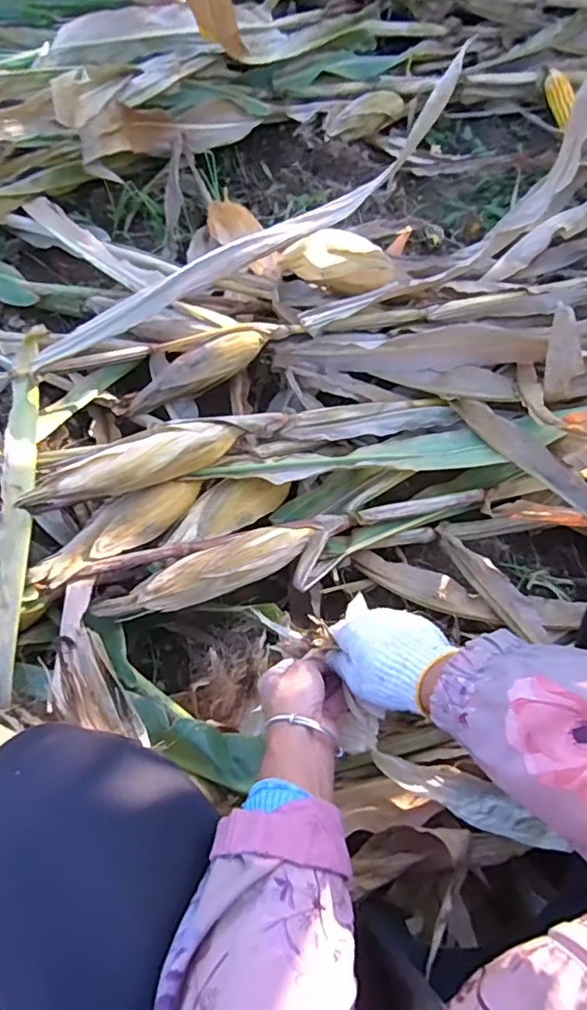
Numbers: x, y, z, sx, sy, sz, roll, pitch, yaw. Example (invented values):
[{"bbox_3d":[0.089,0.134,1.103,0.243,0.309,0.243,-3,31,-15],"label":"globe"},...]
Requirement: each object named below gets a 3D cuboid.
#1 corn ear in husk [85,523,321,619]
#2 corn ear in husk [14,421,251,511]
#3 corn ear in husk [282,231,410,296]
[{"bbox_3d":[-0.098,0.080,0.687,0.273,0.050,0.065,-19,67,-12],"label":"corn ear in husk"},{"bbox_3d":[-0.193,-0.053,0.724,0.289,0.049,0.059,-22,67,-27],"label":"corn ear in husk"},{"bbox_3d":[0.083,-0.381,0.901,0.189,0.061,0.068,-1,65,-3],"label":"corn ear in husk"}]

